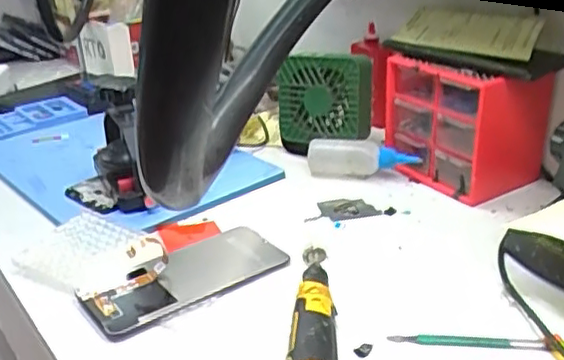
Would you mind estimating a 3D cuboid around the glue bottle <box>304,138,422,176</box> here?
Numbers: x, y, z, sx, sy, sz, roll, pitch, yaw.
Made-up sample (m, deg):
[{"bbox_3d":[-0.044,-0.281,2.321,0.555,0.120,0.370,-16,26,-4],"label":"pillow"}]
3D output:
[{"bbox_3d":[0.086,-0.024,0.683,0.112,0.038,0.032,1,27,6],"label":"glue bottle"}]

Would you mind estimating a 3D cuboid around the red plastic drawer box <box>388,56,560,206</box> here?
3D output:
[{"bbox_3d":[0.173,-0.058,0.642,0.081,0.120,0.147,-19,31,-30],"label":"red plastic drawer box"}]

